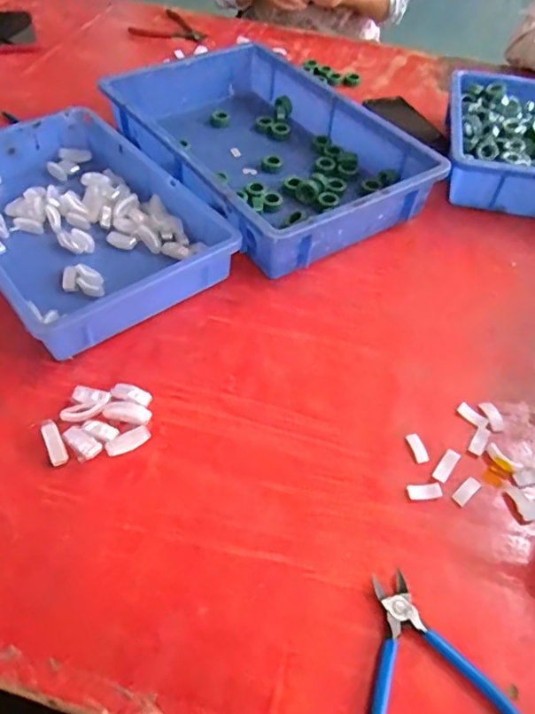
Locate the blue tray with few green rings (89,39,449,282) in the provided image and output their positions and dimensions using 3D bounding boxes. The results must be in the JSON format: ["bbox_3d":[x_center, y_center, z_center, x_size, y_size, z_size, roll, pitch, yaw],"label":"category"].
[{"bbox_3d":[-0.014,-0.303,0.797,0.303,0.078,0.449,-27,56,-24],"label":"blue tray with few green rings"}]

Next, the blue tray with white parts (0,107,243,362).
[{"bbox_3d":[-0.232,-0.166,0.671,0.235,0.065,0.358,-30,58,-26],"label":"blue tray with white parts"}]

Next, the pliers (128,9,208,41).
[{"bbox_3d":[-0.184,-0.655,1.123,0.132,0.014,0.123,27,53,18],"label":"pliers"}]

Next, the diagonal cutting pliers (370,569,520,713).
[{"bbox_3d":[0.113,0.229,0.402,0.119,0.014,0.138,-8,51,-11],"label":"diagonal cutting pliers"}]

